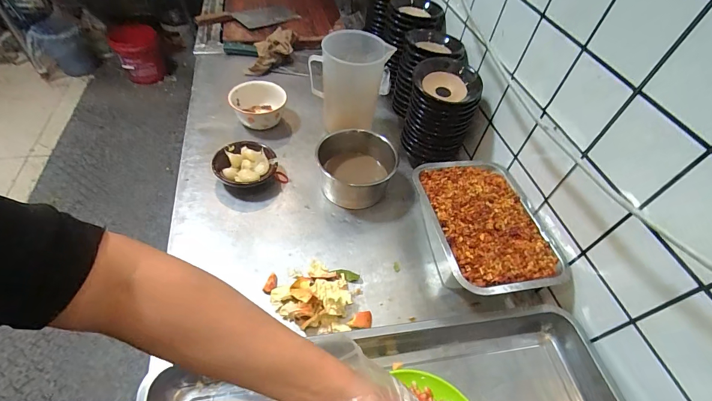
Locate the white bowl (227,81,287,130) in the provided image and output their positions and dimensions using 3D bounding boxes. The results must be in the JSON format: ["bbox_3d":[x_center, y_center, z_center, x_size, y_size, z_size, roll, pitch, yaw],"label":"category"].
[{"bbox_3d":[-0.226,-0.219,0.786,0.122,0.070,0.122,-9,52,-14],"label":"white bowl"}]

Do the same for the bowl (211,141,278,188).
[{"bbox_3d":[-0.219,-0.068,0.672,0.116,0.039,0.112,3,50,-4],"label":"bowl"}]

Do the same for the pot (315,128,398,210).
[{"bbox_3d":[-0.002,-0.062,0.677,0.145,0.092,0.150,3,50,-4],"label":"pot"}]

